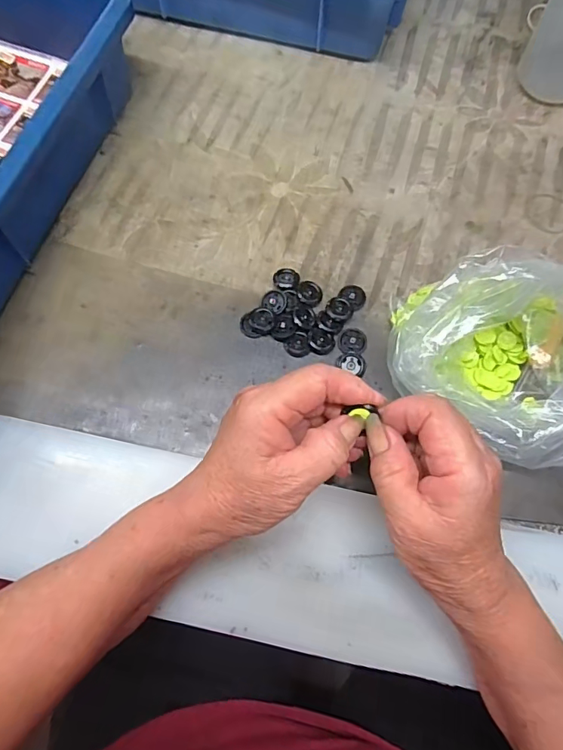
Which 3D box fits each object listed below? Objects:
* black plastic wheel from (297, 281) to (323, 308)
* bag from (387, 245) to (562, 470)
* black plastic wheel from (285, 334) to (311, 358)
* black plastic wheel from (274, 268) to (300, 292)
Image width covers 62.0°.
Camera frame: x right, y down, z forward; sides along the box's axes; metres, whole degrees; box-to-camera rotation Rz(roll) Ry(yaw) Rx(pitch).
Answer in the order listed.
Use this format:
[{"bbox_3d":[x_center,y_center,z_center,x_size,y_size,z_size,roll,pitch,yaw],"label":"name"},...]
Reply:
[{"bbox_3d":[0.021,-0.061,0.349,0.018,0.004,0.021,0,70,0],"label":"black plastic wheel"},{"bbox_3d":[0.142,-0.008,0.291,0.153,0.081,0.102,26,72,9],"label":"bag"},{"bbox_3d":[0.012,-0.021,0.336,0.017,0.004,0.016,0,70,0],"label":"black plastic wheel"},{"bbox_3d":[0.004,-0.071,0.354,0.019,0.006,0.020,0,70,0],"label":"black plastic wheel"}]

